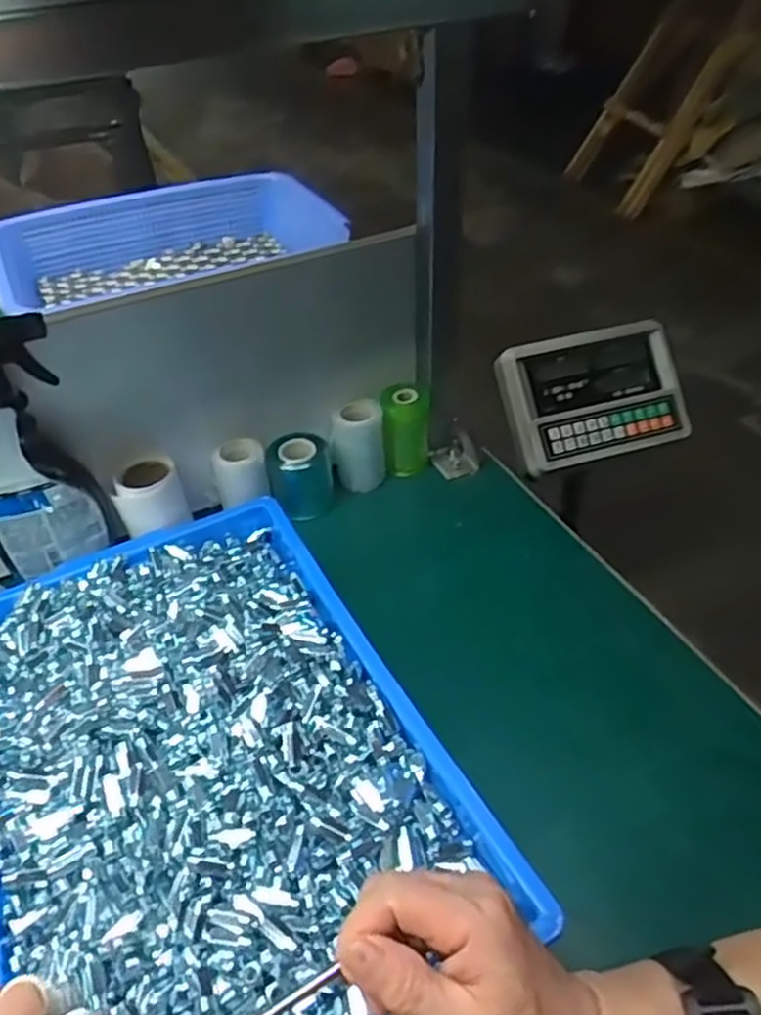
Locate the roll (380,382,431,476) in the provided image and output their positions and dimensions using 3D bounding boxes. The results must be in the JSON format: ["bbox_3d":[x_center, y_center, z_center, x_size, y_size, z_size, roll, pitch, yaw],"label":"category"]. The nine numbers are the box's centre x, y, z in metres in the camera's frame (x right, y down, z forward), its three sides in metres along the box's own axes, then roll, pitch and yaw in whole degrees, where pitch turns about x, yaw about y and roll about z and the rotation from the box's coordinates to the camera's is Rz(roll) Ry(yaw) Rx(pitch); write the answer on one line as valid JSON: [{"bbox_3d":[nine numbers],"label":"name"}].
[{"bbox_3d":[0.026,-0.079,0.757,0.047,0.087,0.044,-1,41,3],"label":"roll"}]

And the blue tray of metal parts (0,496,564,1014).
[{"bbox_3d":[-0.123,0.160,0.500,0.280,0.040,0.417,-22,44,-20],"label":"blue tray of metal parts"}]

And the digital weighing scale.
[{"bbox_3d":[0.289,-0.150,1.018,0.231,0.173,0.046,-15,2,-5],"label":"digital weighing scale"}]

